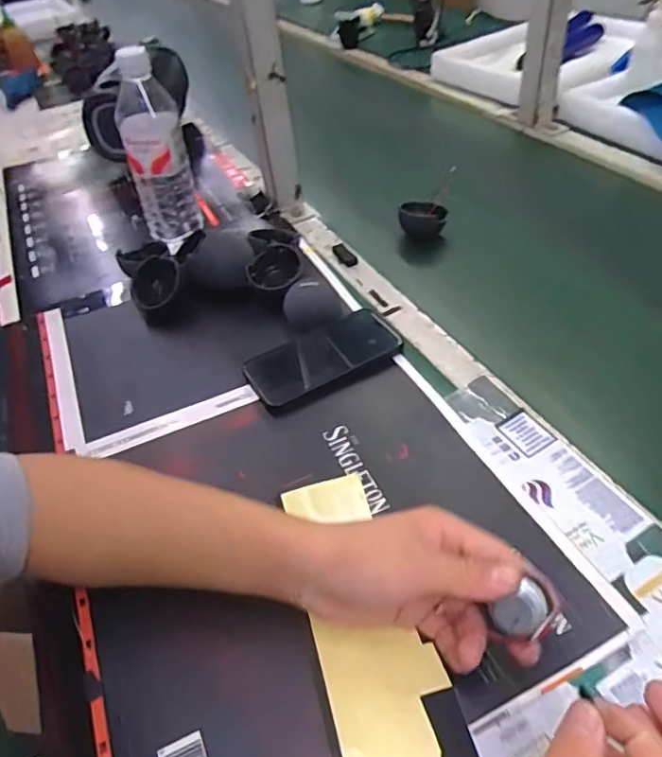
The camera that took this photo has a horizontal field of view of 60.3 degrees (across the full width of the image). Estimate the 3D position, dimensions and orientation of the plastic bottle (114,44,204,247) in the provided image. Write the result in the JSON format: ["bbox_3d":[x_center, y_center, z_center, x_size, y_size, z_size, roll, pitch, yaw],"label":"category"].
[{"bbox_3d":[-0.199,-0.248,0.660,0.070,0.218,0.058,-20,47,-11],"label":"plastic bottle"}]

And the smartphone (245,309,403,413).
[{"bbox_3d":[-0.009,-0.023,0.549,0.146,0.013,0.075,-26,49,-17],"label":"smartphone"}]

